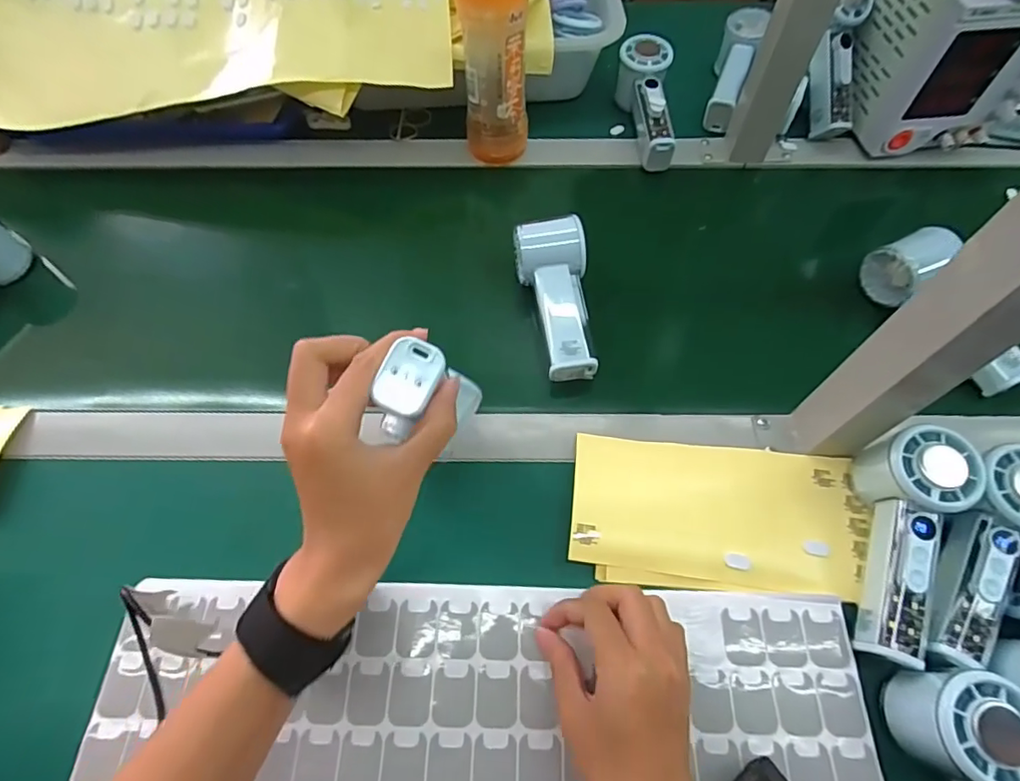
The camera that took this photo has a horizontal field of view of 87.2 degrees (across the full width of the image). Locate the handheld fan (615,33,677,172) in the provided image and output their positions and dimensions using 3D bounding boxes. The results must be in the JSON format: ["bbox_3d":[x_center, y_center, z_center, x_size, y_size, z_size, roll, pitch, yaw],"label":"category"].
[{"bbox_3d":[0.154,-0.313,0.593,0.054,0.060,0.159,-5,76,-1],"label":"handheld fan"}]

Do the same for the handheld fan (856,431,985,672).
[{"bbox_3d":[0.264,0.102,0.361,0.060,0.059,0.155,17,78,9],"label":"handheld fan"}]

